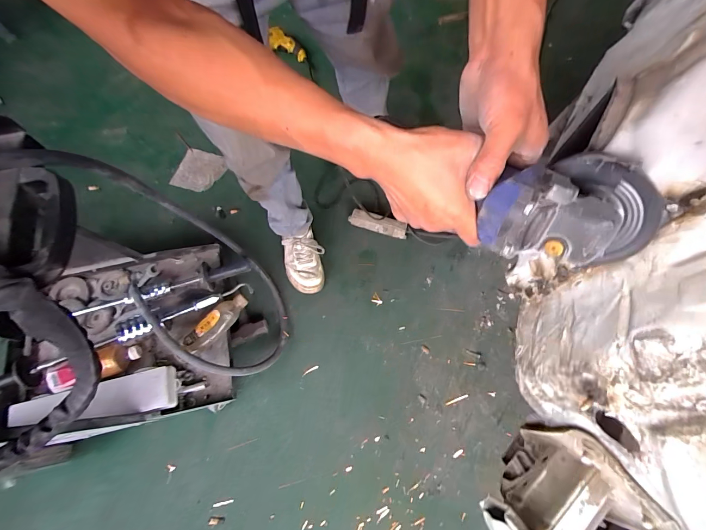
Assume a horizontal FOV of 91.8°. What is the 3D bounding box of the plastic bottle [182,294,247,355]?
[{"bbox_3d":[-0.334,0.138,0.828,0.066,0.044,0.174,40,72,13],"label":"plastic bottle"}]

